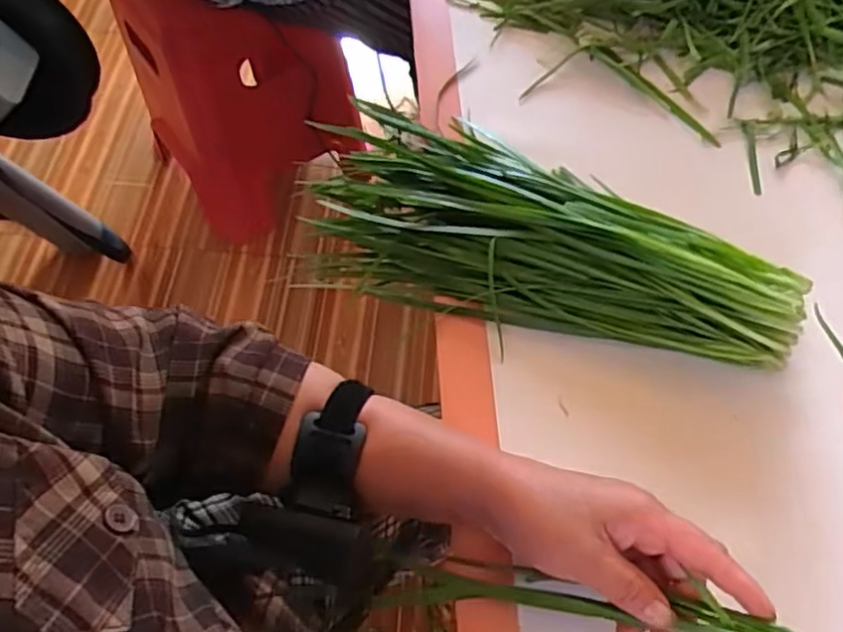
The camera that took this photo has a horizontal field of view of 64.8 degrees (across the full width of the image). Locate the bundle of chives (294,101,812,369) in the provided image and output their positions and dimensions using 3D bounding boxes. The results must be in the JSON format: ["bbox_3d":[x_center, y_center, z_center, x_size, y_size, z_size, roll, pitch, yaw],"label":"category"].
[{"bbox_3d":[0.083,-0.068,0.451,0.328,0.052,0.151,17,63,8],"label":"bundle of chives"}]

